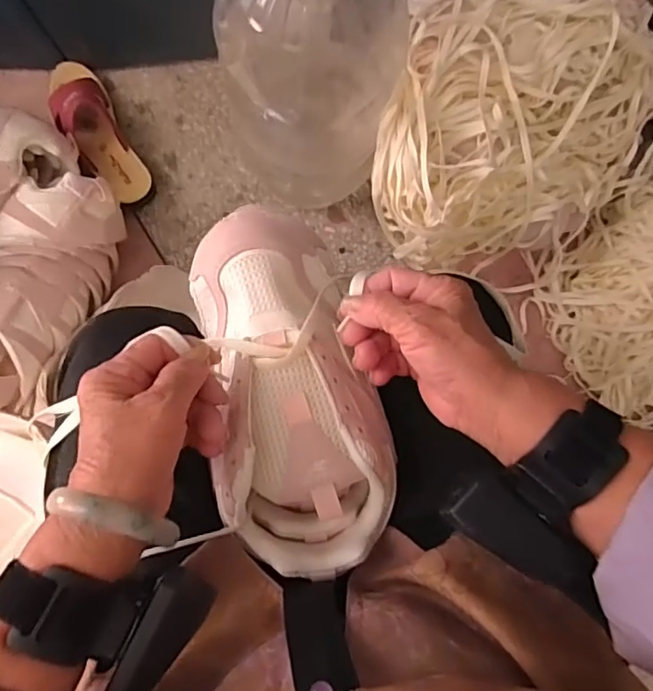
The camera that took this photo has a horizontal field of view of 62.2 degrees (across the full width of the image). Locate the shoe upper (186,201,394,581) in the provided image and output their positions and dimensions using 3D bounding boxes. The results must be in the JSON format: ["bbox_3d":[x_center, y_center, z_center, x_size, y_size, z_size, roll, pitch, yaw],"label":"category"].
[{"bbox_3d":[-0.025,0.025,0.360,0.108,0.060,0.236,-14,84,-4],"label":"shoe upper"}]

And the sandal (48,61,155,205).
[{"bbox_3d":[-0.326,-0.300,0.768,0.076,0.072,0.220,-28,87,-5],"label":"sandal"}]

